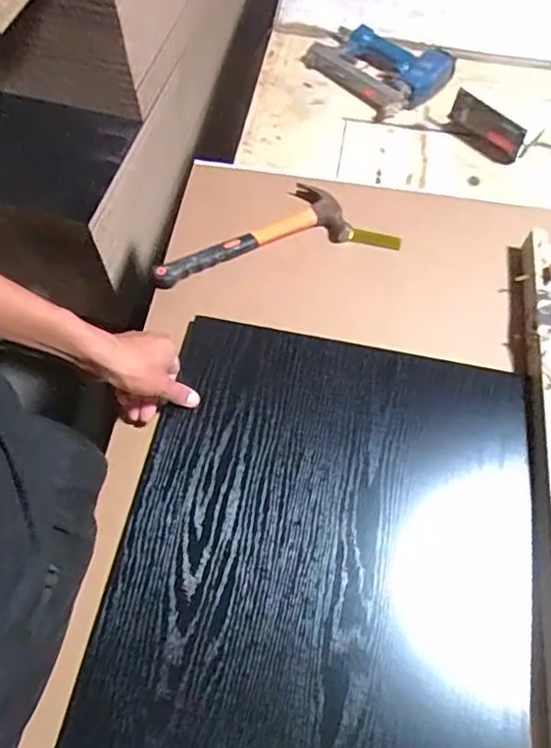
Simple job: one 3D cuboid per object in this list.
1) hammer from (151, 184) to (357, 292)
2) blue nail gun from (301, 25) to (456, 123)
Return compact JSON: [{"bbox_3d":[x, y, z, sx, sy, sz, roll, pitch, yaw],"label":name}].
[{"bbox_3d":[-0.044,-0.196,0.799,0.268,0.035,0.112,-15,65,-10],"label":"hammer"},{"bbox_3d":[0.169,-0.521,0.971,0.139,0.059,0.239,-36,70,-18],"label":"blue nail gun"}]

